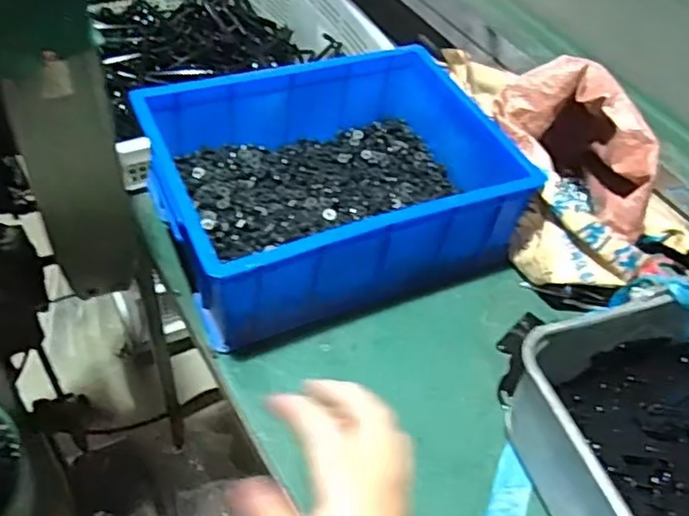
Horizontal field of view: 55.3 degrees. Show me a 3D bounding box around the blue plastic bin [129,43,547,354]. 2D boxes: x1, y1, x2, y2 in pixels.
[{"bbox_3d":[-0.020,-0.093,0.828,0.401,0.162,0.295,-17,52,-21],"label":"blue plastic bin"}]

